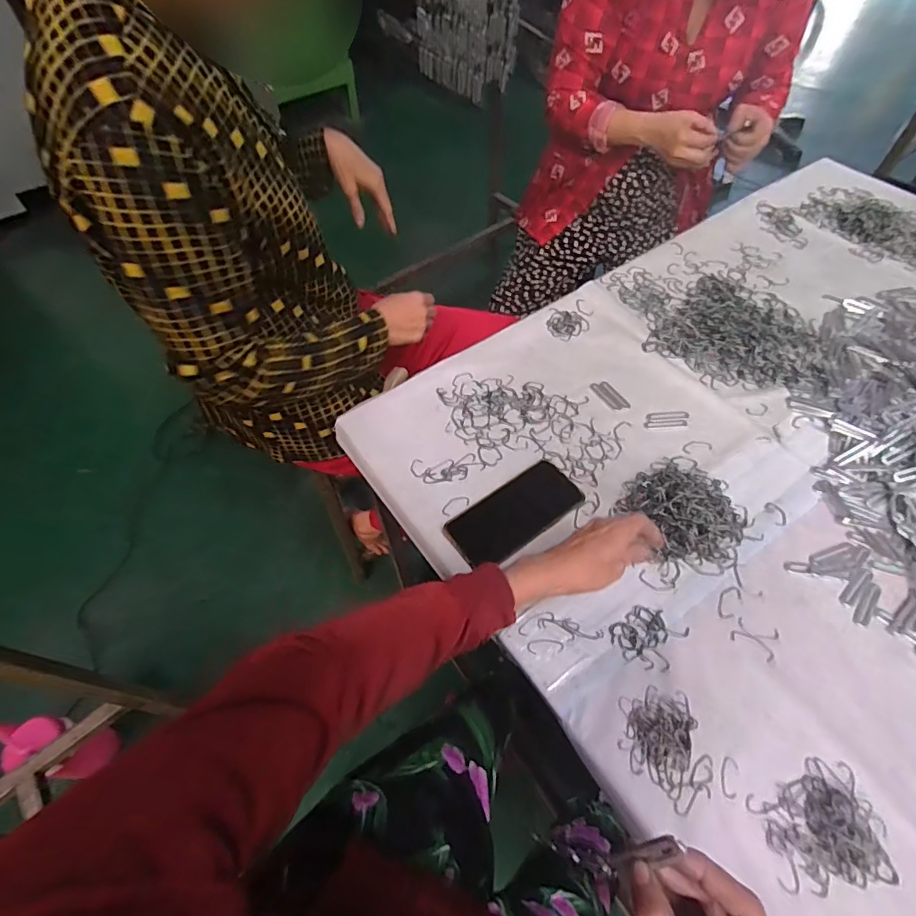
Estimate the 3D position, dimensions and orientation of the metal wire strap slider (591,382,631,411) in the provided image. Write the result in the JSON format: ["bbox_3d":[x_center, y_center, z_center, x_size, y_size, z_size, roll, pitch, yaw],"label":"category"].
[{"bbox_3d":[0.219,-0.090,0.699,0.026,0.004,0.061,-28,60,-16],"label":"metal wire strap slider"}]

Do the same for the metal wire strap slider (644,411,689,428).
[{"bbox_3d":[0.290,-0.054,0.677,0.062,0.004,0.025,-1,56,1],"label":"metal wire strap slider"}]

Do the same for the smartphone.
[{"bbox_3d":[0.068,0.067,0.588,0.161,0.010,0.077,-34,69,-15],"label":"smartphone"}]

